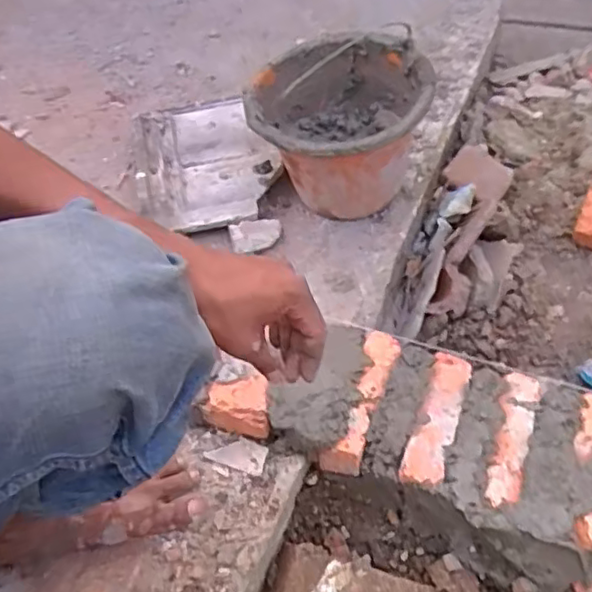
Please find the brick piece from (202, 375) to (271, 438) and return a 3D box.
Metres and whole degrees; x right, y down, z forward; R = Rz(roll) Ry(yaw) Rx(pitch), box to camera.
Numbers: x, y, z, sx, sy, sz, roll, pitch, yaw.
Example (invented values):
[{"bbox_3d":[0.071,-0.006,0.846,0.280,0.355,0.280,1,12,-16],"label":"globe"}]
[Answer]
[{"bbox_3d":[-0.063,0.124,0.690,0.073,0.049,0.053,5,50,7],"label":"brick piece"}]

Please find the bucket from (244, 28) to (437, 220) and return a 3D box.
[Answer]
[{"bbox_3d":[0.054,-0.220,0.879,0.230,0.219,0.229,-3,49,3],"label":"bucket"}]

